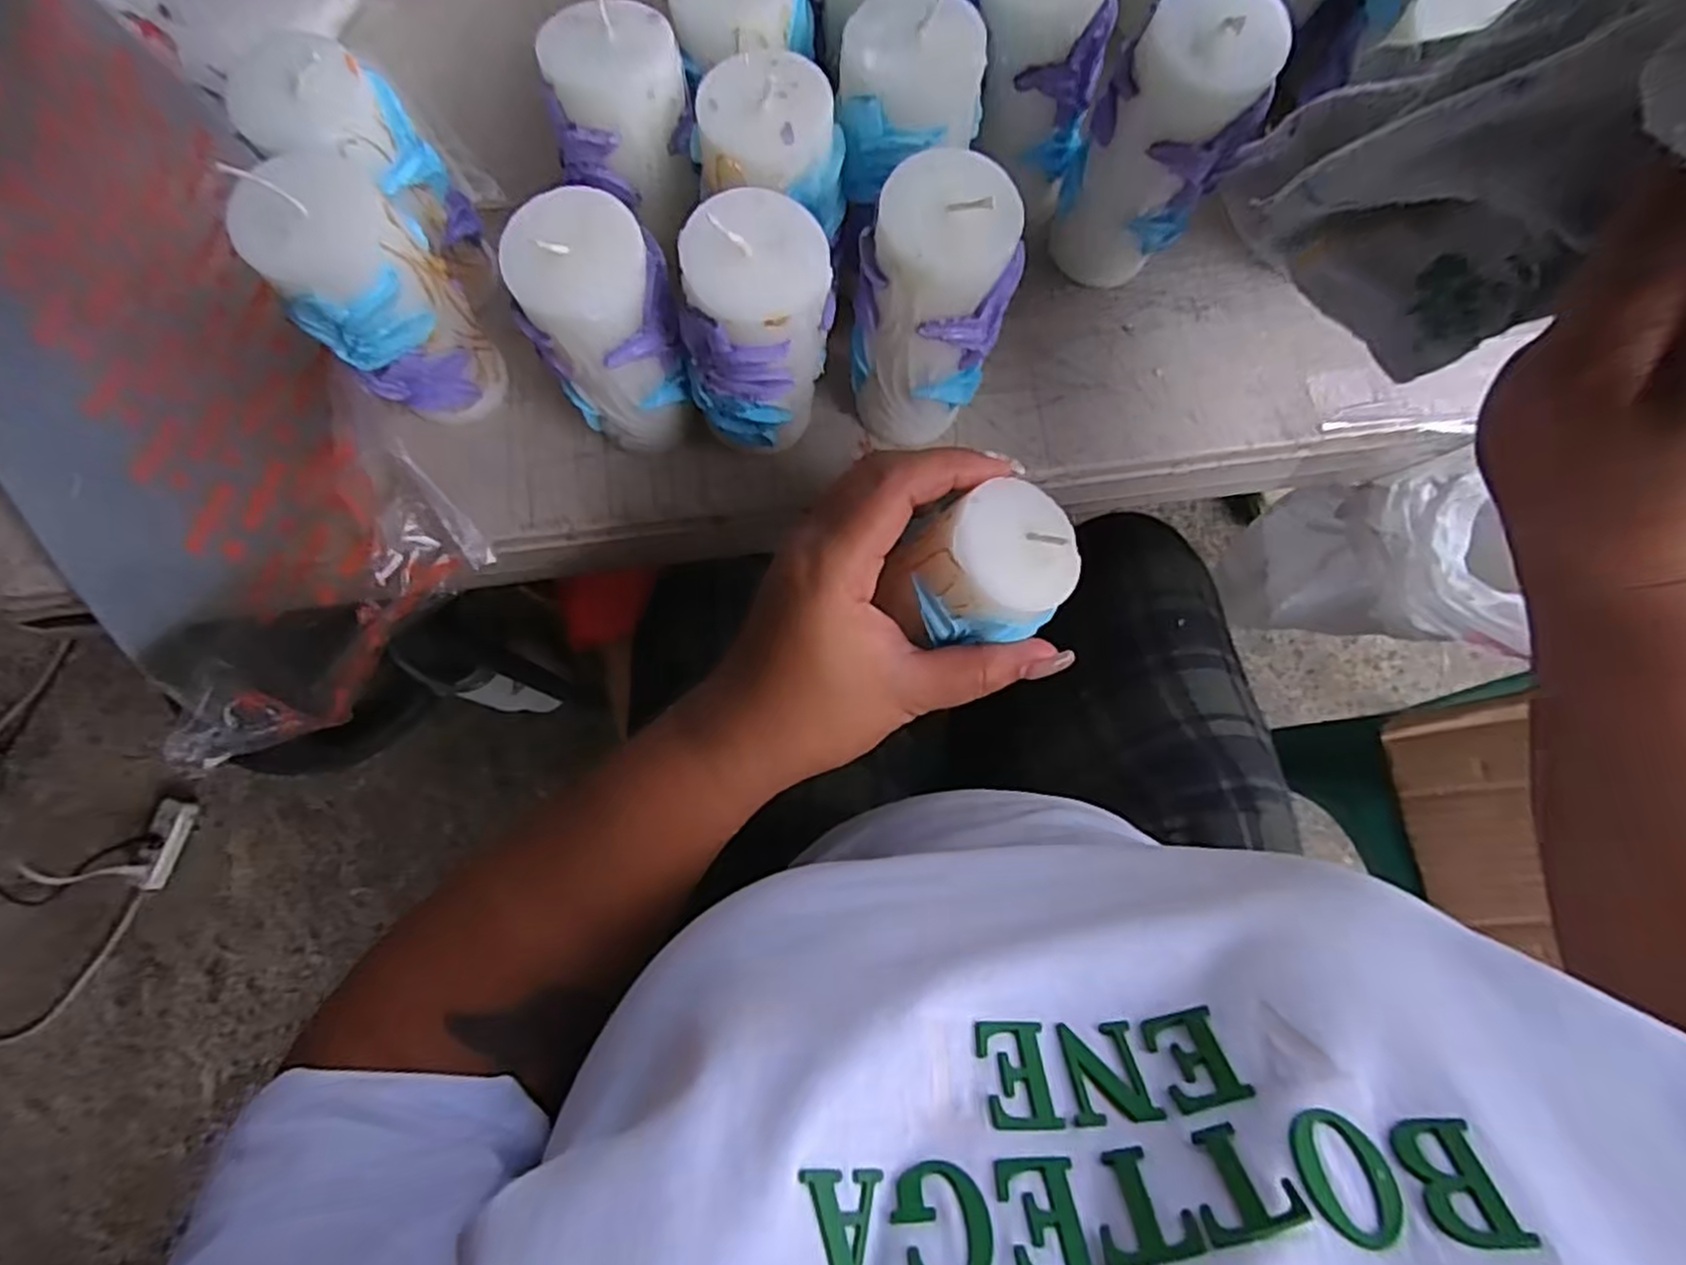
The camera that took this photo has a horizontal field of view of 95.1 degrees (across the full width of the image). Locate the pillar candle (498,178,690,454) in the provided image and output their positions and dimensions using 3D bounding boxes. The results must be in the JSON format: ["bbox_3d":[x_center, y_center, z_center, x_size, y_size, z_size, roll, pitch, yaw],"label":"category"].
[{"bbox_3d":[-0.087,-0.109,0.294,0.053,0.112,0.044,-32,78,-6],"label":"pillar candle"}]

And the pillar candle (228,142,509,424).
[{"bbox_3d":[-0.173,-0.123,0.295,0.049,0.111,0.048,0,77,1],"label":"pillar candle"}]

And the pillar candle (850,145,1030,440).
[{"bbox_3d":[0.034,-0.116,0.294,0.047,0.114,0.048,0,77,1],"label":"pillar candle"}]

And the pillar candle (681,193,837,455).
[{"bbox_3d":[-0.030,-0.102,0.290,0.053,0.116,0.040,-38,79,-7],"label":"pillar candle"}]

